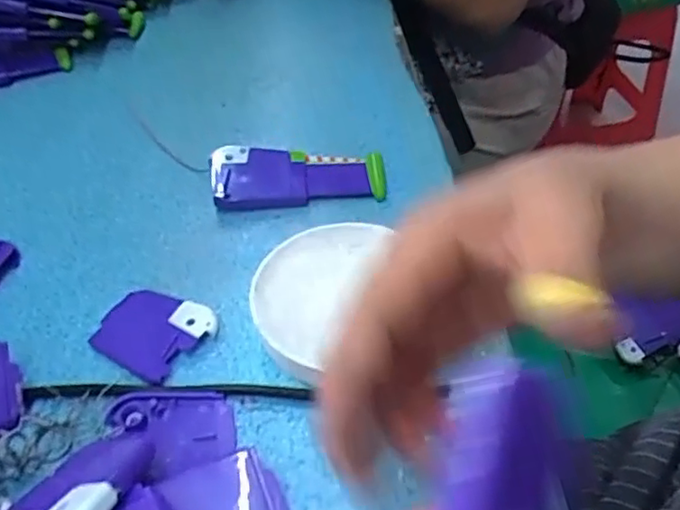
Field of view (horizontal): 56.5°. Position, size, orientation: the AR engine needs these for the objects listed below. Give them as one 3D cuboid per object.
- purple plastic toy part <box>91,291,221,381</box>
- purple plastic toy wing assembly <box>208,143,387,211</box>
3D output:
[{"bbox_3d":[-0.105,0.040,0.354,0.060,0.010,0.050,26,51,25],"label":"purple plastic toy part"},{"bbox_3d":[-0.029,-0.053,0.439,0.119,0.025,0.044,-3,45,-1],"label":"purple plastic toy wing assembly"}]

